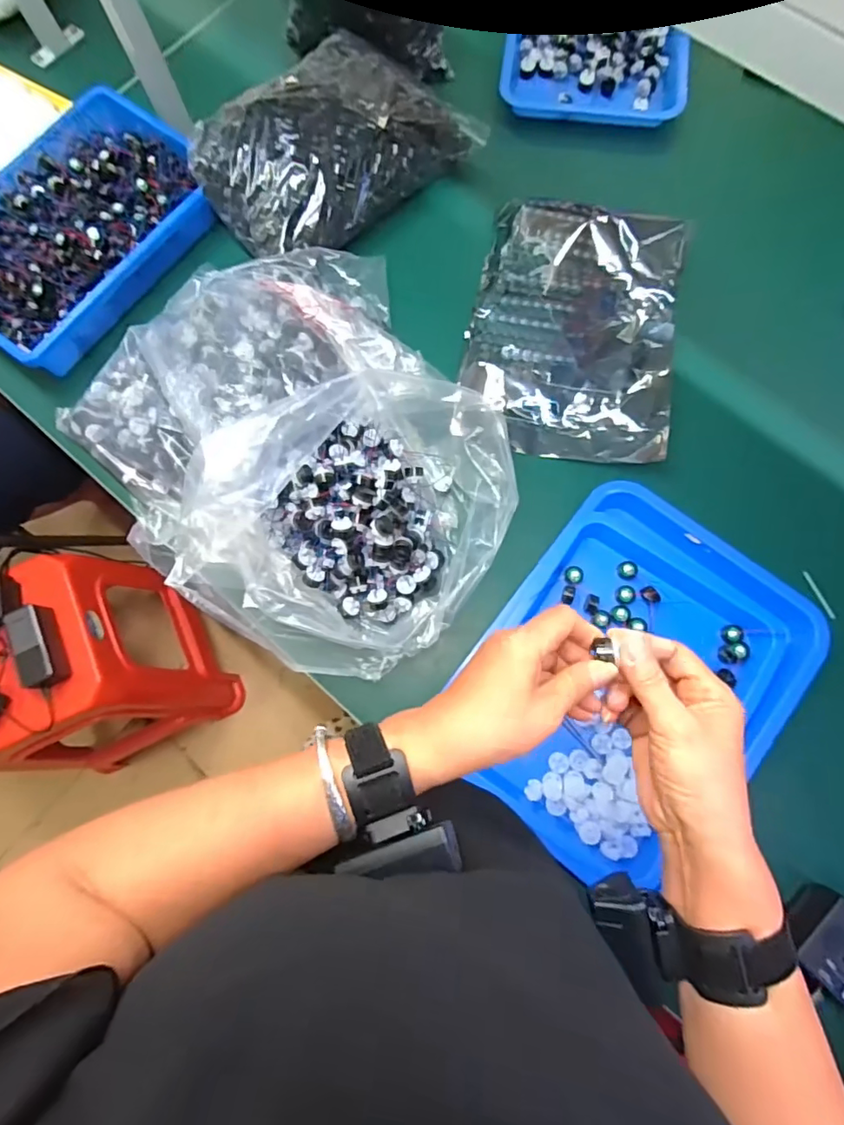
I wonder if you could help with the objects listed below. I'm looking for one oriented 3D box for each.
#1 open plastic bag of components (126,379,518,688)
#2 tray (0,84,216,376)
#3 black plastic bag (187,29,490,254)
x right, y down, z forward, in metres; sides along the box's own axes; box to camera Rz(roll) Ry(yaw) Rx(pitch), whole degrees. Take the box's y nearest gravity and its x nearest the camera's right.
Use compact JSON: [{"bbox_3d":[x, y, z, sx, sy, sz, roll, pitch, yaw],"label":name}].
[{"bbox_3d":[-0.051,-0.051,0.547,0.254,0.161,0.352,42,82,9],"label":"open plastic bag of components"},{"bbox_3d":[-0.467,-0.453,0.711,0.250,0.053,0.371,38,82,9],"label":"tray"},{"bbox_3d":[-0.117,-0.548,0.686,0.340,0.085,0.209,-40,80,-7],"label":"black plastic bag"}]

